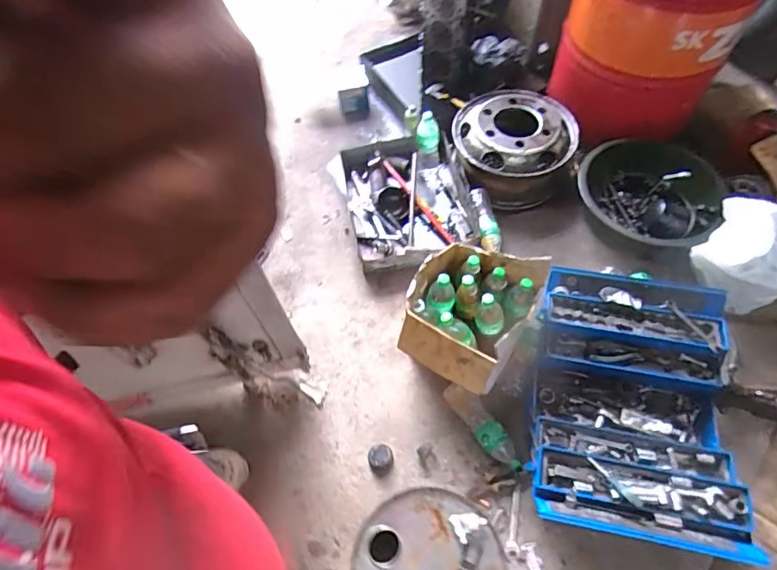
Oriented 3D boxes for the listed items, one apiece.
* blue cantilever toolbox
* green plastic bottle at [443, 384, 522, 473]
[{"bbox_3d":[0.633,0.309,1.317,0.479,0.191,0.703,11,59,8],"label":"blue cantilever toolbox"},{"bbox_3d":[0.258,0.385,1.339,0.076,0.083,0.281,-36,73,-19],"label":"green plastic bottle"}]

